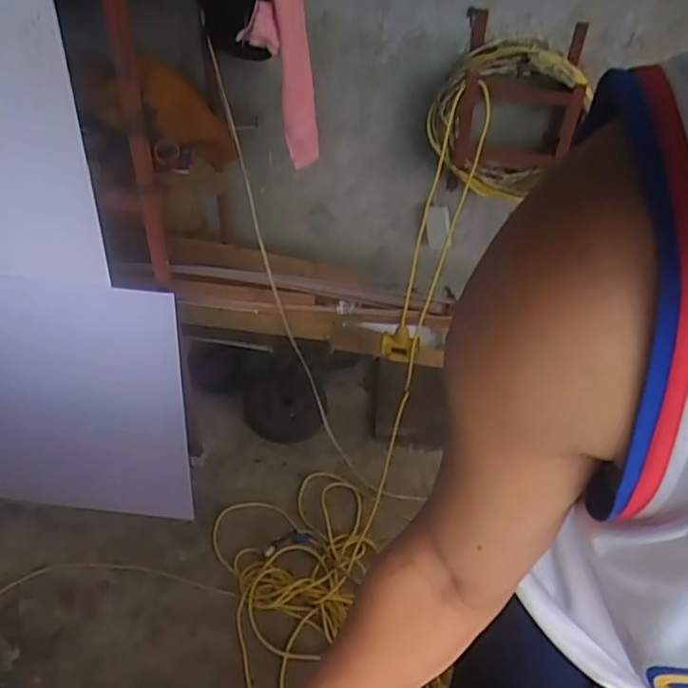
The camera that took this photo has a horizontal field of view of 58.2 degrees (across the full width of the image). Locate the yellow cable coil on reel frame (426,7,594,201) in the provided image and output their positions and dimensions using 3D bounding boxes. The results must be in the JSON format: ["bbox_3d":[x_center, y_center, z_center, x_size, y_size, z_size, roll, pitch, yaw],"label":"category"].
[{"bbox_3d":[0.343,-0.493,1.340,0.307,0.343,0.141,5,41,2],"label":"yellow cable coil on reel frame"}]

